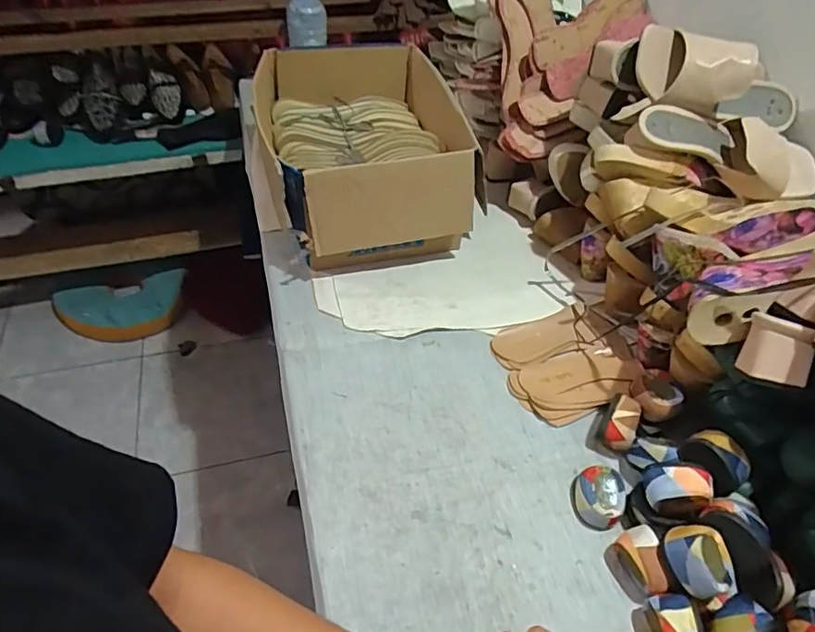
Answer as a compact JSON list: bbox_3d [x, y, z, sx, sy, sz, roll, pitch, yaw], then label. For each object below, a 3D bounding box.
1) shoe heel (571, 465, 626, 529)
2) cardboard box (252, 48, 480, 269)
[{"bbox_3d":[0.209,0.196,0.594,0.046,0.042,0.057,4,49,0],"label":"shoe heel"},{"bbox_3d":[-0.072,-0.267,0.887,0.332,0.195,0.379,-9,50,-12],"label":"cardboard box"}]

